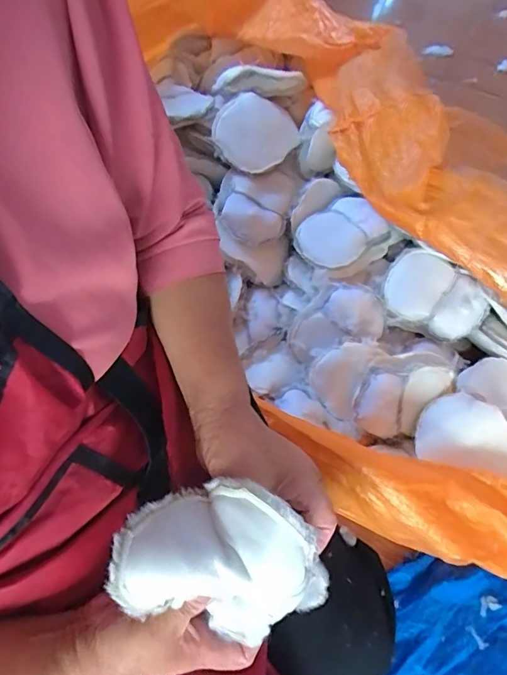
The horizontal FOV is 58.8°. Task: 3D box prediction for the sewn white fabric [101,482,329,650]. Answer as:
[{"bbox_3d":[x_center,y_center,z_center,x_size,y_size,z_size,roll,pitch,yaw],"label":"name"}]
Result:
[{"bbox_3d":[-0.018,0.158,0.310,0.126,0.065,0.121,0,81,3],"label":"sewn white fabric"}]

